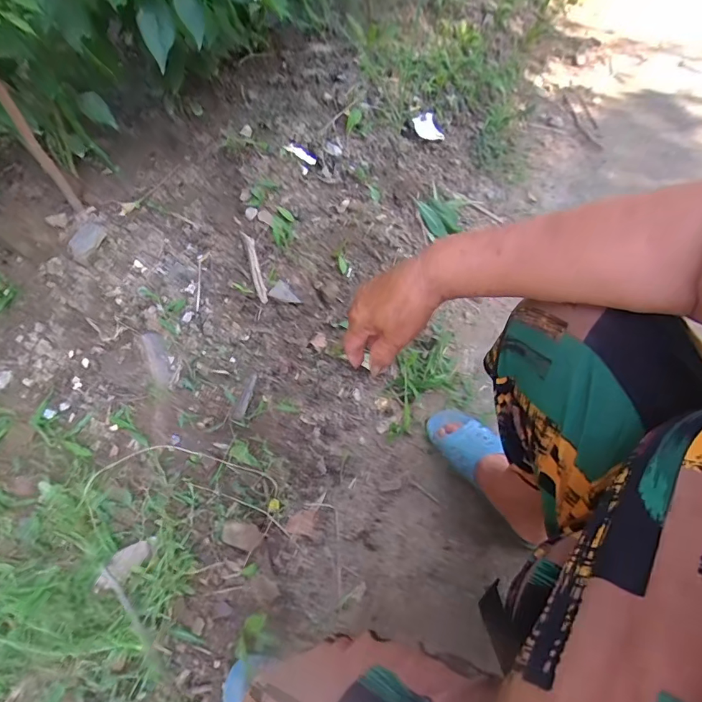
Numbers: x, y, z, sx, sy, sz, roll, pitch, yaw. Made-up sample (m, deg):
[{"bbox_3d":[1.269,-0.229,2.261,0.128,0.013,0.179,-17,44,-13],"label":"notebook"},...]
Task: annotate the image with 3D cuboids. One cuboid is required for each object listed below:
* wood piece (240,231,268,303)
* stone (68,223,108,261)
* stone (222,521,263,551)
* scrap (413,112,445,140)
[{"bbox_3d":[-0.162,-0.145,0.730,0.016,0.016,0.133,-14,80,-7],"label":"wood piece"},{"bbox_3d":[-0.416,-0.173,0.683,0.046,0.019,0.075,14,60,11],"label":"stone"},{"bbox_3d":[-0.153,0.255,0.597,0.015,0.057,0.033,1,58,54],"label":"stone"},{"bbox_3d":[0.192,-0.559,1.074,0.078,0.016,0.074,-27,87,-28],"label":"scrap"}]

